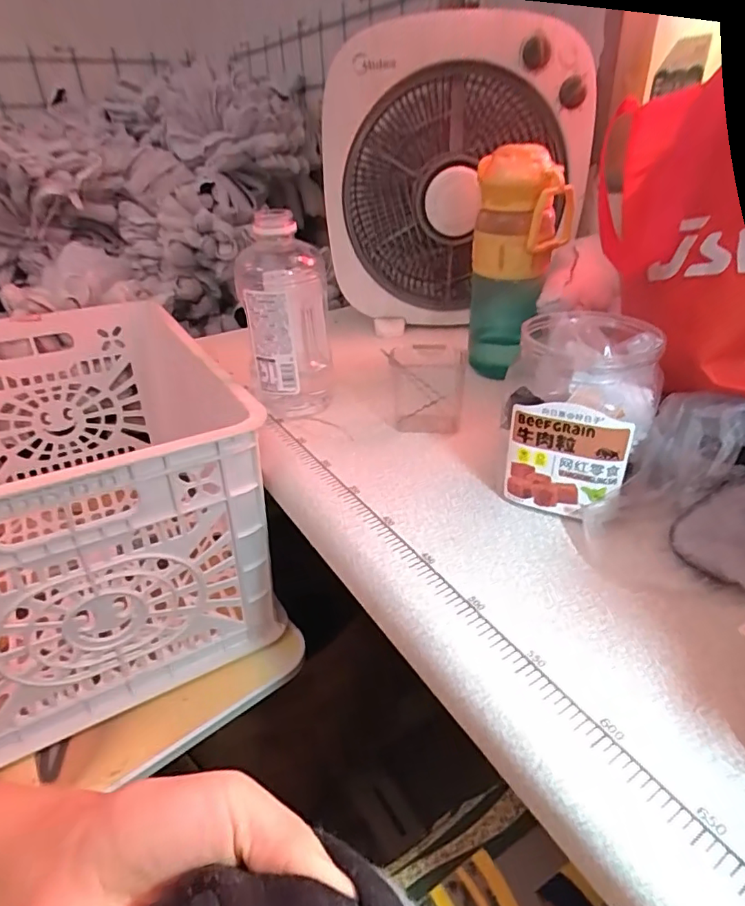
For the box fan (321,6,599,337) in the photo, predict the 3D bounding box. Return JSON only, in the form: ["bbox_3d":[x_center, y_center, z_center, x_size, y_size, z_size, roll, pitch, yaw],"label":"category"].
[{"bbox_3d":[0.101,-0.354,0.728,0.319,0.354,0.167,-9,33,-5],"label":"box fan"}]

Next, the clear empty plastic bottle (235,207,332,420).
[{"bbox_3d":[-0.087,-0.133,0.549,0.087,0.196,0.084,-9,33,-5],"label":"clear empty plastic bottle"}]

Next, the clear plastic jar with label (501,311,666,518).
[{"bbox_3d":[0.159,-0.032,0.408,0.100,0.138,0.095,14,38,28],"label":"clear plastic jar with label"}]

